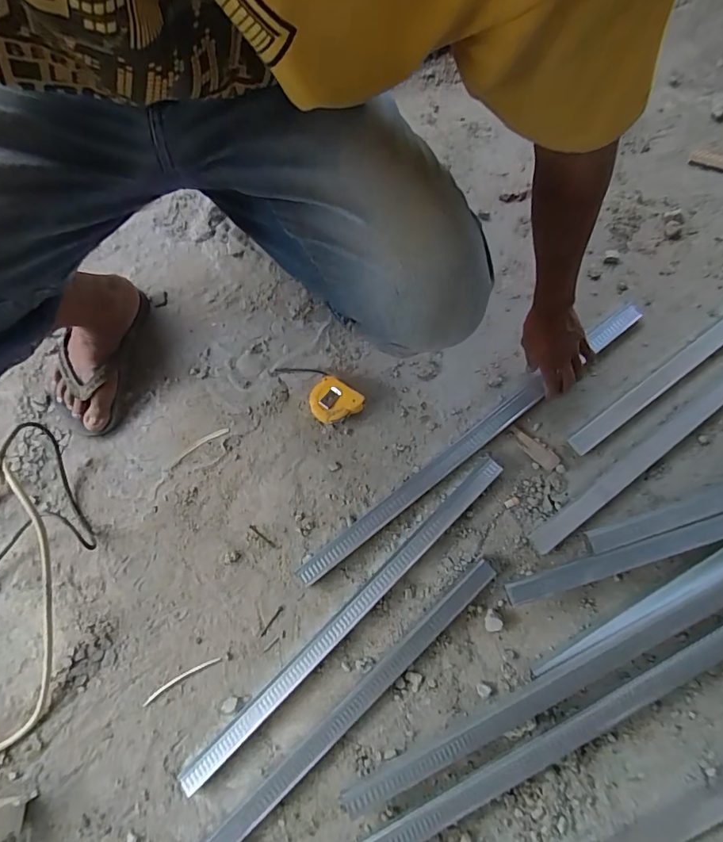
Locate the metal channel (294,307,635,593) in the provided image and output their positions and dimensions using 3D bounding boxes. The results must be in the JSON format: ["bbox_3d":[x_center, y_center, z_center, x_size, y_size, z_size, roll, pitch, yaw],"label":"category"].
[{"bbox_3d":[0.175,0.025,0.678,0.649,0.020,0.038,-38,80,-7],"label":"metal channel"}]

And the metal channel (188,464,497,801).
[{"bbox_3d":[-0.012,0.268,0.626,0.585,0.019,0.034,-44,81,-9],"label":"metal channel"}]

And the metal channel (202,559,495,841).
[{"bbox_3d":[-0.035,0.408,0.601,0.590,0.009,0.034,-42,81,-8],"label":"metal channel"}]

